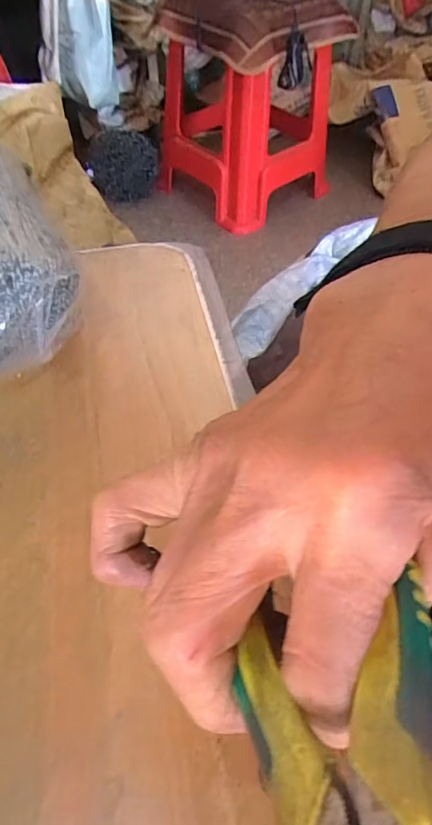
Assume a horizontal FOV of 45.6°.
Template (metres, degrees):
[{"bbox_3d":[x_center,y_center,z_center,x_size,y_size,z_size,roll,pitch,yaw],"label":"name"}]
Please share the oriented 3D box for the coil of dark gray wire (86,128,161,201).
[{"bbox_3d":[-0.283,-0.773,1.588,0.209,0.136,0.201,1,52,-1],"label":"coil of dark gray wire"}]

